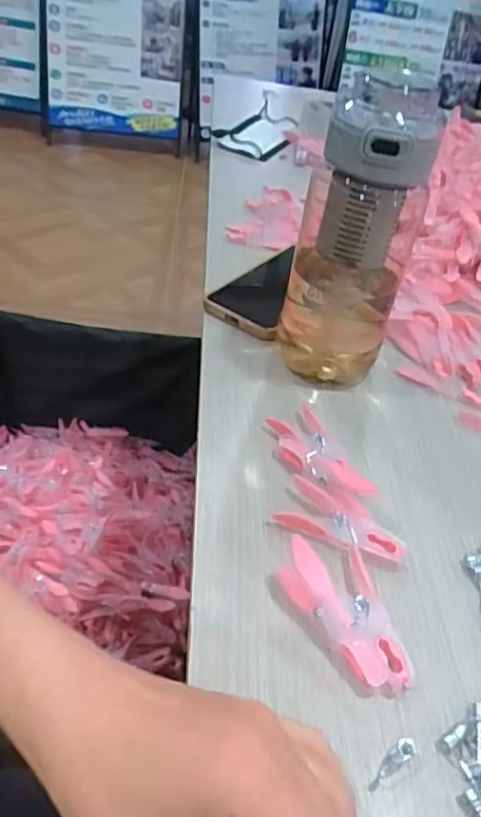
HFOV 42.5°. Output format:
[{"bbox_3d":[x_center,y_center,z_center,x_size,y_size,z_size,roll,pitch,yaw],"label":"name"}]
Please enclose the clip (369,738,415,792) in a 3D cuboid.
[{"bbox_3d":[0.068,0.159,0.277,0.031,0.004,0.008,-28,53,-35],"label":"clip"}]

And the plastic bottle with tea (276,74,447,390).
[{"bbox_3d":[0.078,-0.115,0.435,0.081,0.219,0.064,12,41,3],"label":"plastic bottle with tea"}]

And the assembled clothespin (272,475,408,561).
[{"bbox_3d":[0.060,0.072,0.368,0.075,0.013,0.038,27,44,19],"label":"assembled clothespin"}]

